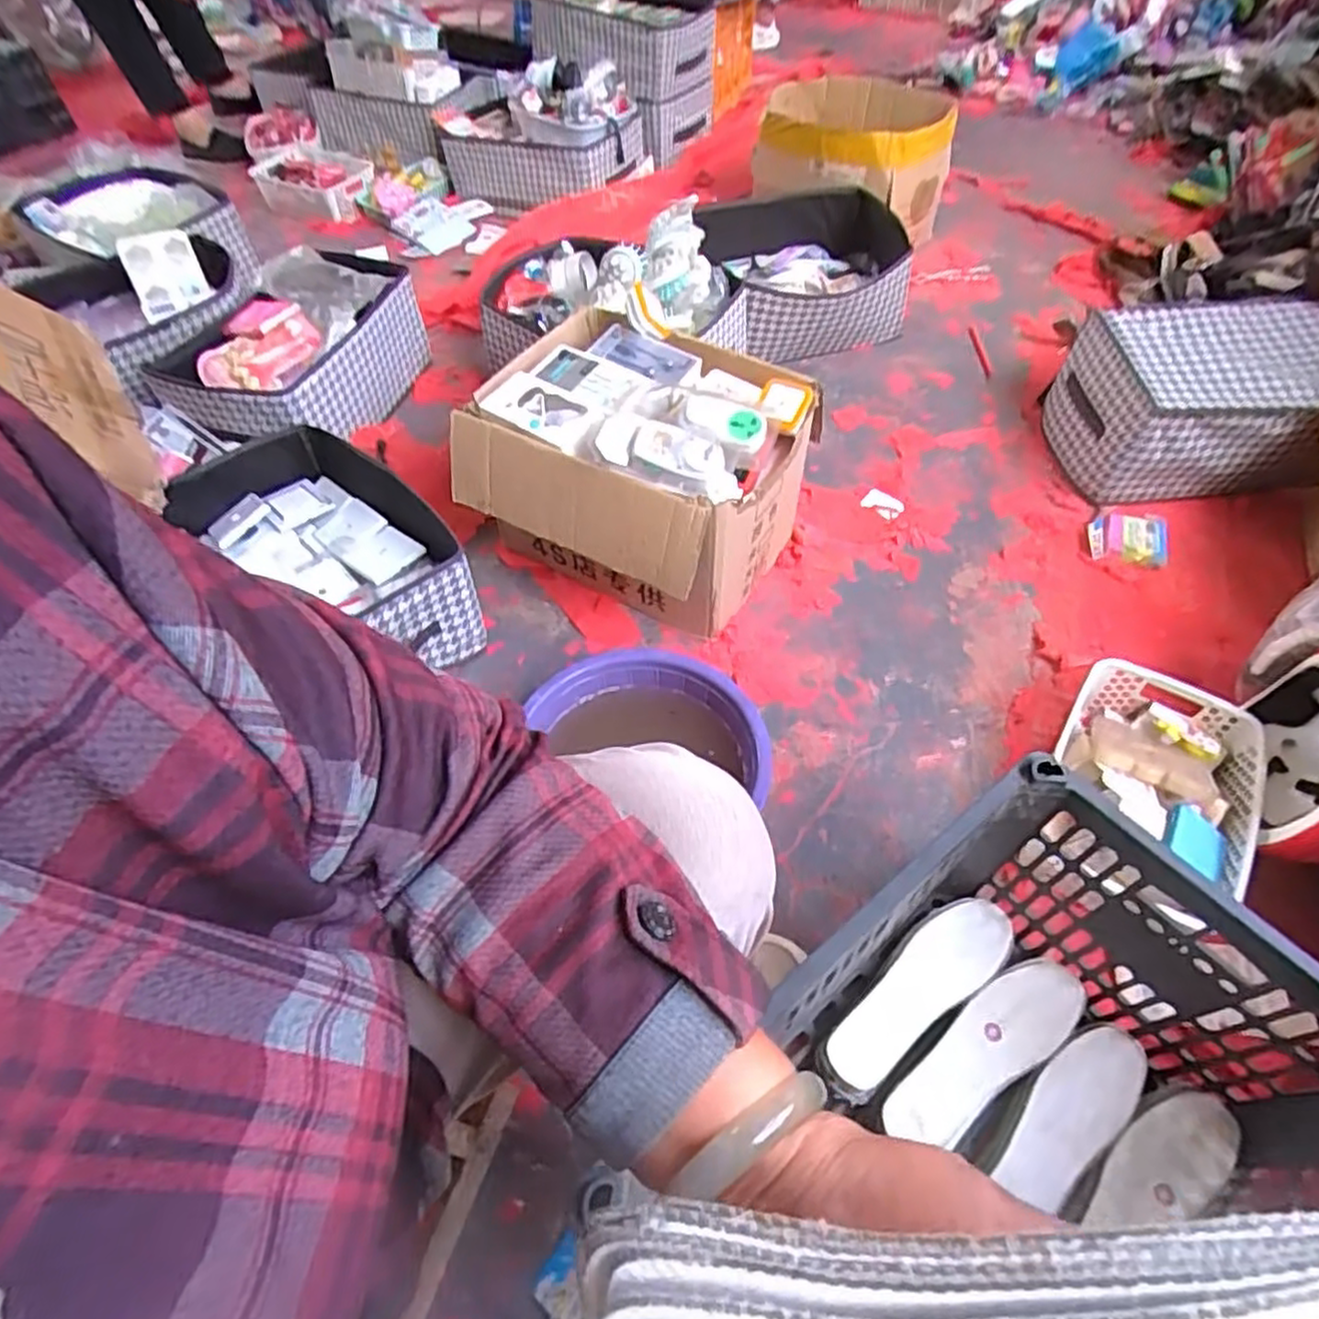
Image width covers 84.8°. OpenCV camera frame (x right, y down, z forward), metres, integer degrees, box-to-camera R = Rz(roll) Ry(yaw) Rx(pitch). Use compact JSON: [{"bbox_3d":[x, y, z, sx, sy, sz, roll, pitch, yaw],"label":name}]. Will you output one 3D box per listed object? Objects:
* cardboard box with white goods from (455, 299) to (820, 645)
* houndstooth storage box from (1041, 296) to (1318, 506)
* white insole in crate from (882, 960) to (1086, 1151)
[{"bbox_3d":[-0.032,-0.246,1.015,0.389,0.304,0.316,25,58,19],"label":"cardboard box with white goods"},{"bbox_3d":[0.903,-0.418,1.172,0.444,0.189,0.277,-4,53,-1],"label":"houndstooth storage box"},{"bbox_3d":[0.308,0.362,0.675,0.217,0.004,0.069,-31,67,-15],"label":"white insole in crate"}]

